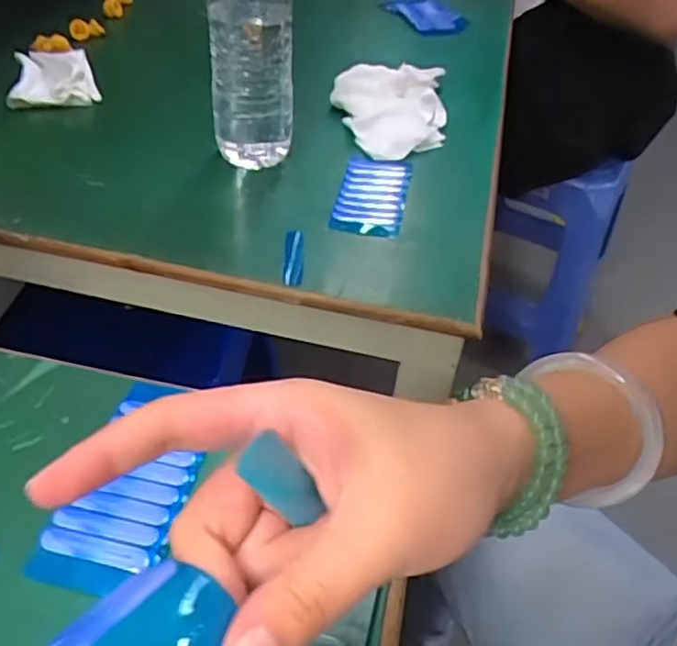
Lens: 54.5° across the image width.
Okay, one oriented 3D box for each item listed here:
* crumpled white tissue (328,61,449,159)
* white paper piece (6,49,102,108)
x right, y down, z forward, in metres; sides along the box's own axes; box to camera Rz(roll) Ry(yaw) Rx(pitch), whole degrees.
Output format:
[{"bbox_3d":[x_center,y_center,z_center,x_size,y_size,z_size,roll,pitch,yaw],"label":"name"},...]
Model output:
[{"bbox_3d":[0.049,-0.210,0.630,0.107,0.035,0.152,5,43,-1],"label":"crumpled white tissue"},{"bbox_3d":[-0.272,-0.239,0.634,0.073,0.021,0.090,-5,44,-12],"label":"white paper piece"}]

